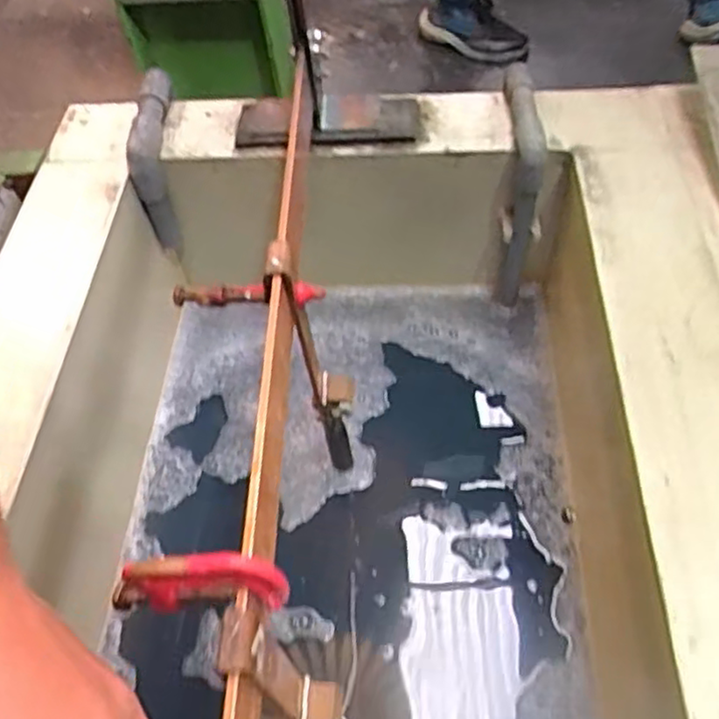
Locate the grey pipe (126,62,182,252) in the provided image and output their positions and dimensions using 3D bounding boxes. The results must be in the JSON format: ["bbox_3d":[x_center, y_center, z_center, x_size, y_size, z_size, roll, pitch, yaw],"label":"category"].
[{"bbox_3d":[-0.236,-0.236,0.838,0.036,0.160,0.146,-3,54,3],"label":"grey pipe"}]

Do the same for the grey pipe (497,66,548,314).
[{"bbox_3d":[0.190,-0.190,0.846,0.033,0.251,0.132,2,55,7],"label":"grey pipe"}]

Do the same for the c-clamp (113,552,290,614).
[{"bbox_3d":[-0.094,0.128,0.394,0.107,0.066,0.013,-1,54,5],"label":"c-clamp"}]

